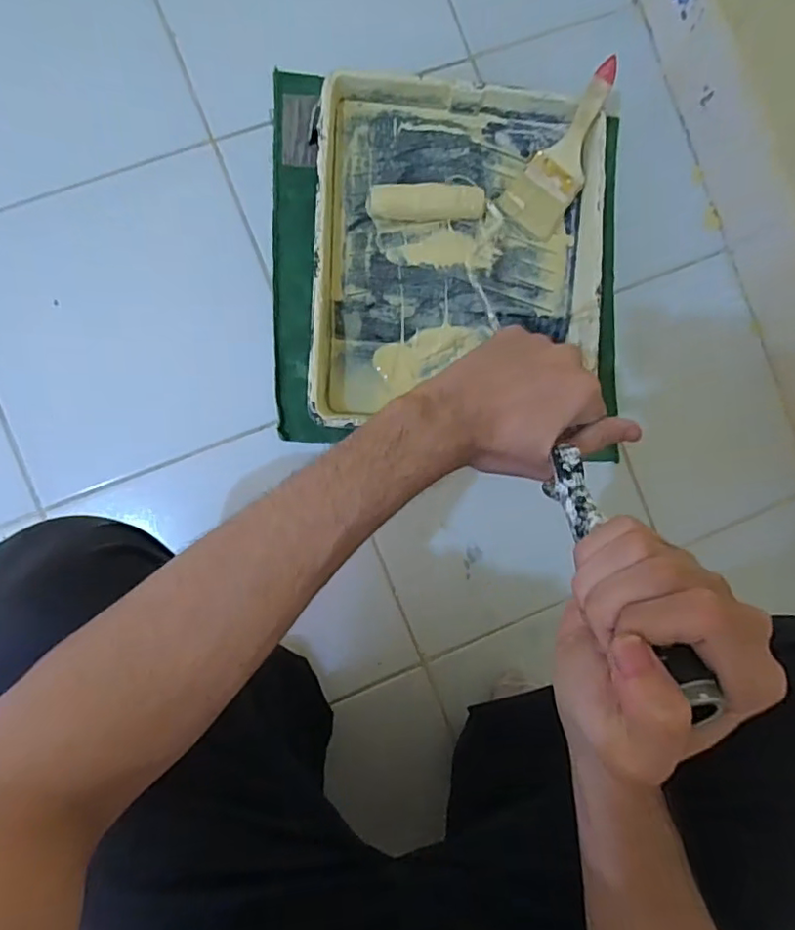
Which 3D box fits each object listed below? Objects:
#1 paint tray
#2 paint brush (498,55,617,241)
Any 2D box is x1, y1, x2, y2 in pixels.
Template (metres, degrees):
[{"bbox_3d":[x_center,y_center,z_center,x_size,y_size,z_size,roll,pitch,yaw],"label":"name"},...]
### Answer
[{"bbox_3d":[0.047,-0.209,0.603,0.304,0.070,0.330,3,88,-6],"label":"paint tray"},{"bbox_3d":[0.166,-0.313,0.587,0.061,0.018,0.161,27,104,-5],"label":"paint brush"}]

